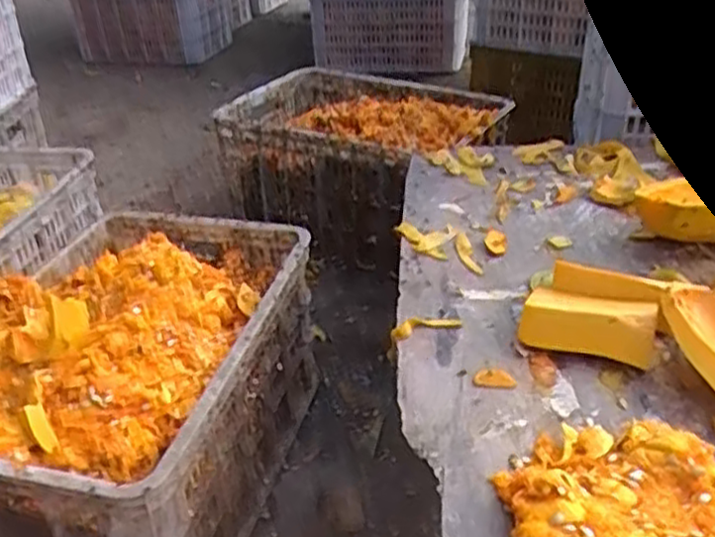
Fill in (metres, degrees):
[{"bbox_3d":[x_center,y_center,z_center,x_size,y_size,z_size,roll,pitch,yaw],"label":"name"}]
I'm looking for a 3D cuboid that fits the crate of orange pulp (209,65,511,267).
[{"bbox_3d":[0.027,-0.237,1.599,0.523,0.240,0.377,12,35,22],"label":"crate of orange pulp"}]

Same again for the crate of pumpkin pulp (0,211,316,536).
[{"bbox_3d":[-0.287,0.159,0.991,0.348,0.299,0.512,6,33,13],"label":"crate of pumpkin pulp"}]

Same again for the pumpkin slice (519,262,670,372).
[{"bbox_3d":[0.220,0.045,0.691,0.120,0.052,0.084,12,35,21],"label":"pumpkin slice"}]

